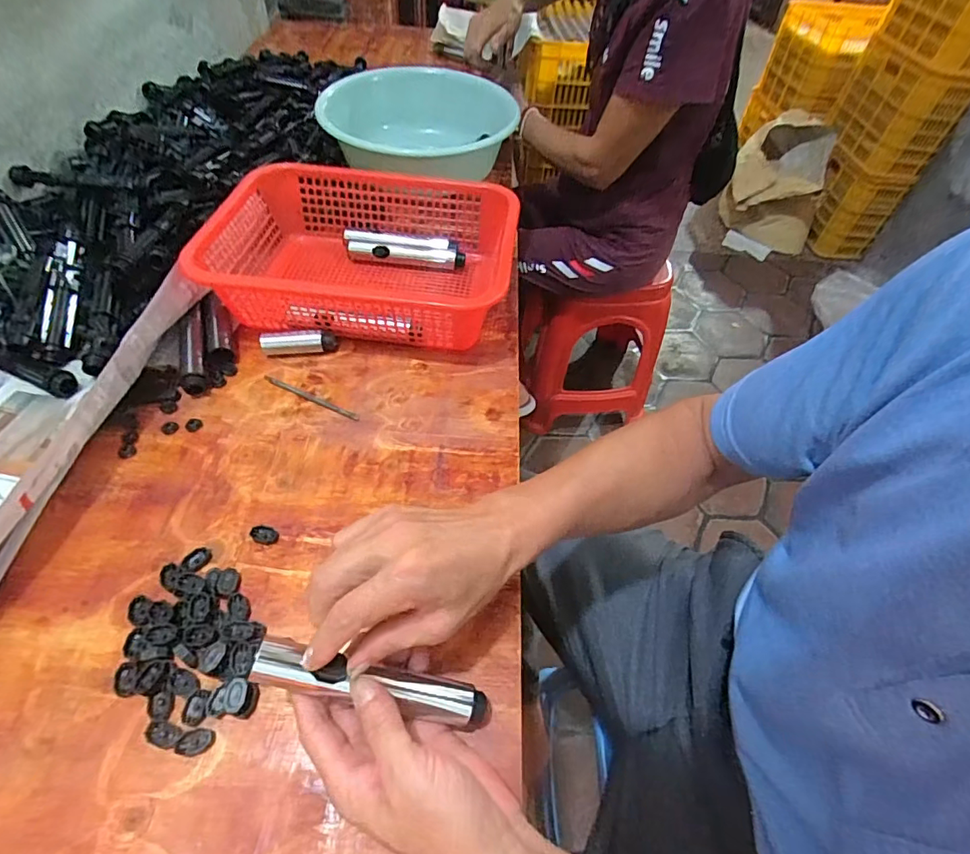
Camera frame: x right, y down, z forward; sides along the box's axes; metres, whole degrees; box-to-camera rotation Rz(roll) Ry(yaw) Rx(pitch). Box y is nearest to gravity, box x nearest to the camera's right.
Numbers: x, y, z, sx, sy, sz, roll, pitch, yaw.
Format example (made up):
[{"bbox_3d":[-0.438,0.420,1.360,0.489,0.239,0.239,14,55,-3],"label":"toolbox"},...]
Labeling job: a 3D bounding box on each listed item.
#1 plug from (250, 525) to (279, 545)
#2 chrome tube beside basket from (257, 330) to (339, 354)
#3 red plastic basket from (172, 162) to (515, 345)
[{"bbox_3d":[-0.187,0.091,0.427,0.023,0.005,0.015,14,52,8],"label":"plug"},{"bbox_3d":[-0.206,-0.095,0.563,0.080,0.026,0.022,-3,52,-6],"label":"chrome tube beside basket"},{"bbox_3d":[-0.143,-0.203,0.603,0.329,0.088,0.245,7,51,3],"label":"red plastic basket"}]

